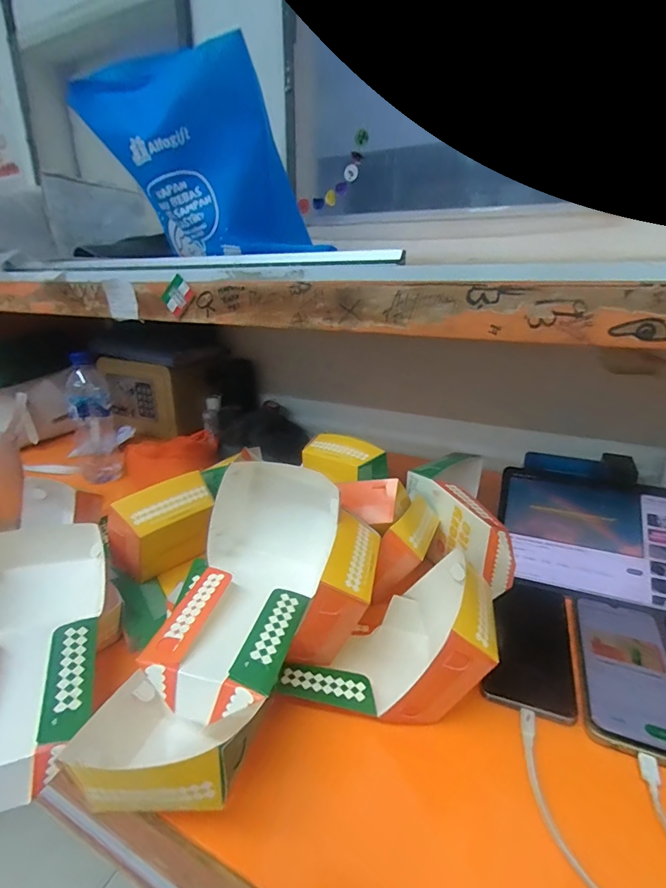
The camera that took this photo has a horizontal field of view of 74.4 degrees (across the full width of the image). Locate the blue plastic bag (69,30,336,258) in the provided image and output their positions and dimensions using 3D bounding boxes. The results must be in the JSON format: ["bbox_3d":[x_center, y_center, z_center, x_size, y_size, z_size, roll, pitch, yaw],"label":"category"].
[{"bbox_3d":[-0.140,-0.366,0.577,0.308,0.207,0.106,-14,25,-32],"label":"blue plastic bag"}]

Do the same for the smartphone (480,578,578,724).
[{"bbox_3d":[0.201,0.195,0.444,0.073,0.006,0.170,8,25,22],"label":"smartphone"}]

